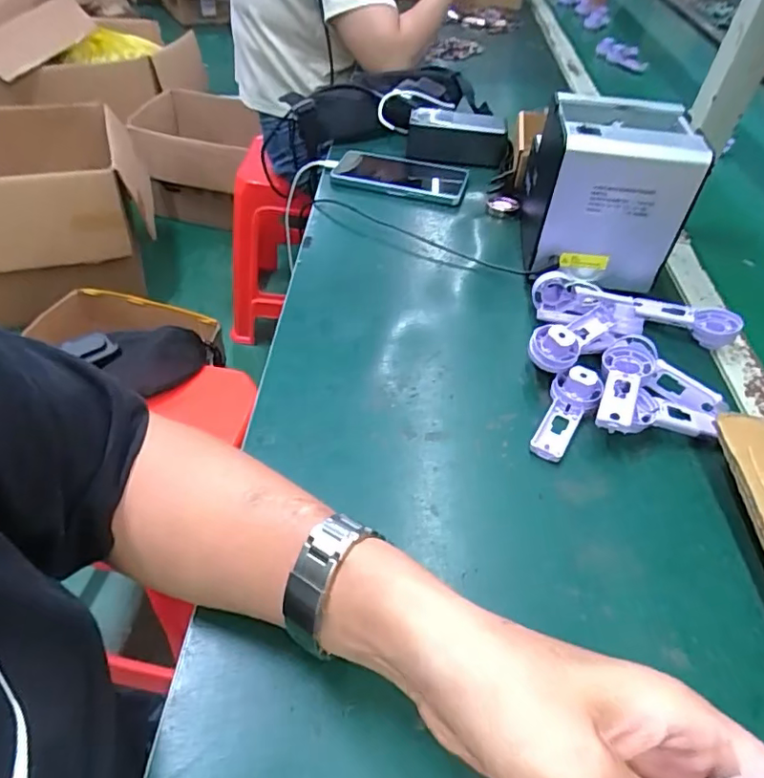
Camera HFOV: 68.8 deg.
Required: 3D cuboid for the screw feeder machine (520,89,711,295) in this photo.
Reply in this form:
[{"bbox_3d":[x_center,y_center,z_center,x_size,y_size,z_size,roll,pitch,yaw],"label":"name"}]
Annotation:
[{"bbox_3d":[0.233,-0.216,0.598,0.133,0.146,0.178,8,45,3],"label":"screw feeder machine"}]

